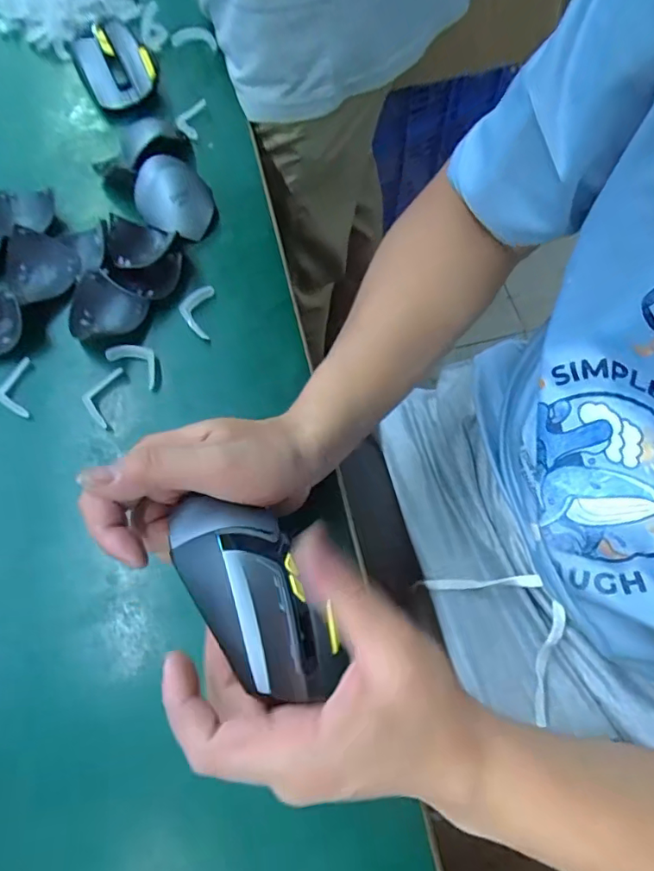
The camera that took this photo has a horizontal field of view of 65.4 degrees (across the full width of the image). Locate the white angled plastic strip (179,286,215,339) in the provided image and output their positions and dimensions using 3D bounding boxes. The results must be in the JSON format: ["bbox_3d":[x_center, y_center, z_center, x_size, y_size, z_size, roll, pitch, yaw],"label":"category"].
[{"bbox_3d":[-0.102,-0.097,0.398,0.023,0.009,0.045,-1,68,1],"label":"white angled plastic strip"}]

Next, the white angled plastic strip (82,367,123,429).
[{"bbox_3d":[-0.166,-0.029,0.373,0.021,0.006,0.047,6,68,4],"label":"white angled plastic strip"}]

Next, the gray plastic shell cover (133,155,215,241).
[{"bbox_3d":[-0.129,-0.203,0.432,0.064,0.033,0.076,-39,73,-13],"label":"gray plastic shell cover"}]

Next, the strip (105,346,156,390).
[{"bbox_3d":[-0.142,-0.057,0.381,0.045,0.010,0.023,32,72,13],"label":"strip"}]

